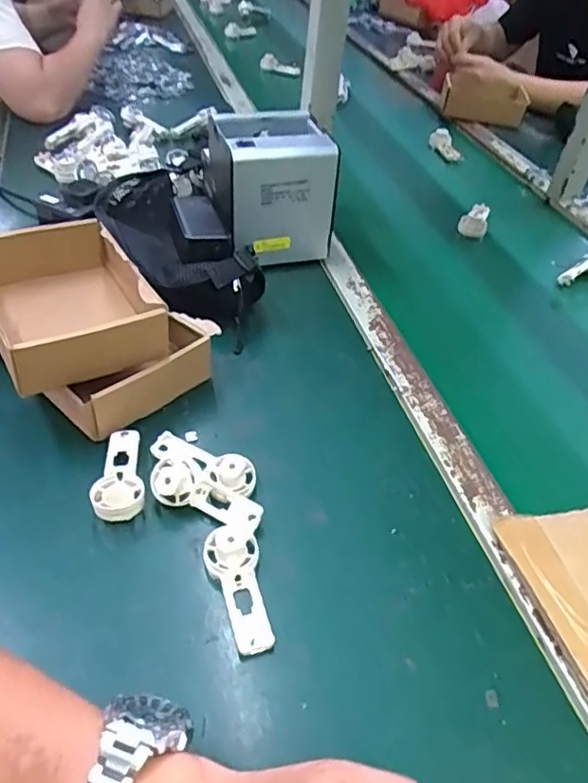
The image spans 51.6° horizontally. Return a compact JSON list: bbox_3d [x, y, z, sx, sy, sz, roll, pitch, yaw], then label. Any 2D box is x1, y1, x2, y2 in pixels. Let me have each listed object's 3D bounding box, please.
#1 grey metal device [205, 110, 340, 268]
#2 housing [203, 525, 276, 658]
[{"bbox_3d":[-0.035,-0.264,0.773,0.126,0.147,0.174,-9,44,-16],"label":"grey metal device"},{"bbox_3d":[-0.041,0.138,0.431,0.038,0.028,0.090,-5,44,-12],"label":"housing"}]

